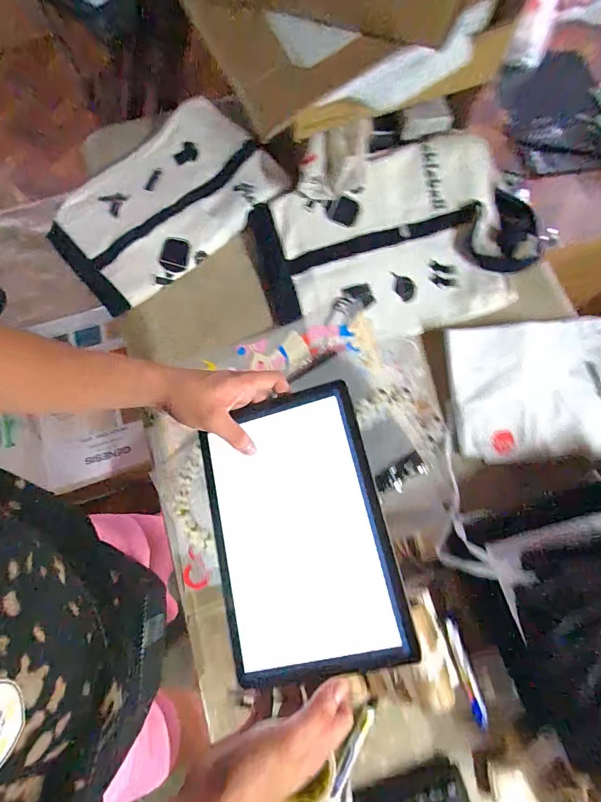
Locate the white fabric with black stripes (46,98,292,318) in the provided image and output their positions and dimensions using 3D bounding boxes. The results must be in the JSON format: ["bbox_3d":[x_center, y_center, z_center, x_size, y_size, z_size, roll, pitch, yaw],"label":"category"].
[{"bbox_3d":[-0.242,-0.352,0.686,0.383,0.047,0.272,-39,79,-8],"label":"white fabric with black stripes"}]

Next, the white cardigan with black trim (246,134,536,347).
[{"bbox_3d":[0.159,-0.256,0.657,0.431,0.036,0.289,-18,88,1],"label":"white cardigan with black trim"}]

